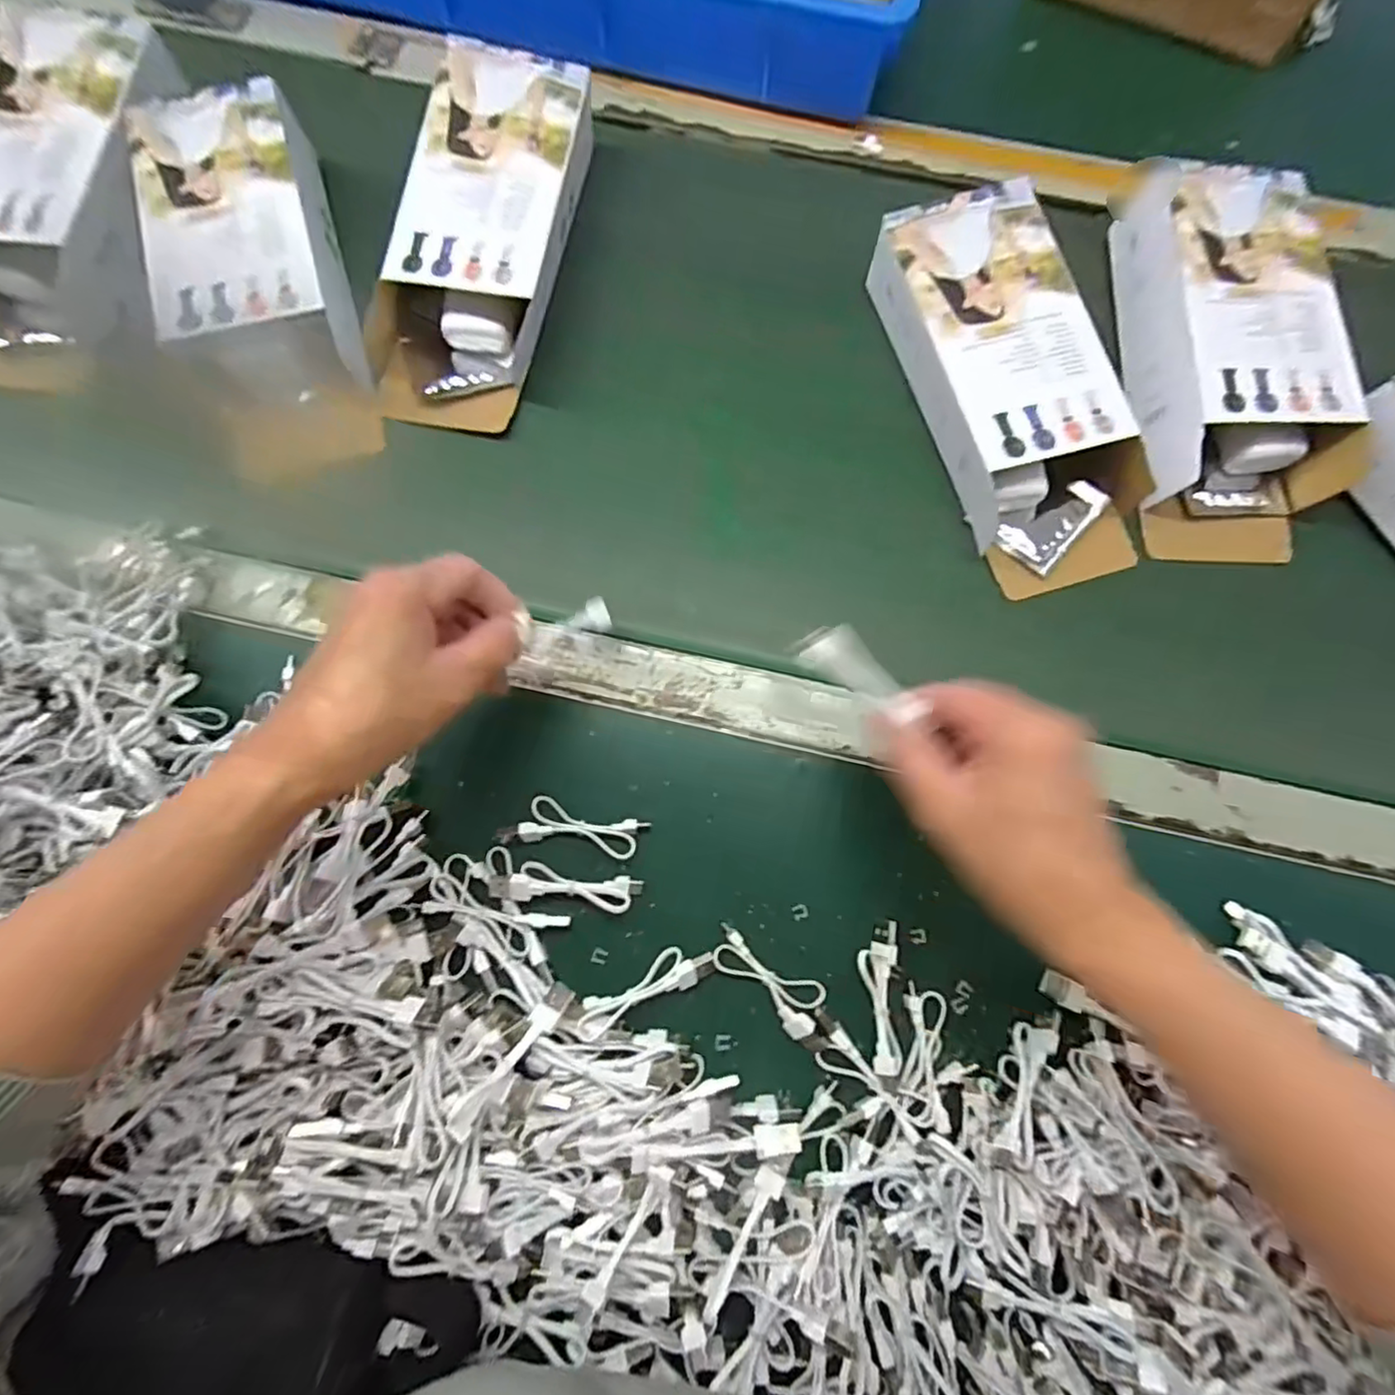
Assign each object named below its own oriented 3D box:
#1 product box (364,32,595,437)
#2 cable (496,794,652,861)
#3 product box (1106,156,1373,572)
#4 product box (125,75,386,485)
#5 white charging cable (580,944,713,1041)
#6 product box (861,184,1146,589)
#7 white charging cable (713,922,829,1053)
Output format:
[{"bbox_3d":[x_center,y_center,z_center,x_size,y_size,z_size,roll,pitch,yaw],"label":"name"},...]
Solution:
[{"bbox_3d":[-0.138,-0.304,0.428,0.110,0.051,0.254,15,80,2],"label":"product box"},{"bbox_3d":[-0.069,0.071,0.355,0.082,0.017,0.026,8,80,1],"label":"cable"},{"bbox_3d":[0.347,-0.227,0.419,0.110,0.054,0.272,0,80,0],"label":"product box"},{"bbox_3d":[-0.286,-0.270,0.416,0.100,0.050,0.251,-19,80,-4],"label":"product box"},{"bbox_3d":[-0.027,0.152,0.336,0.074,0.011,0.021,-24,81,-4],"label":"white charging cable"},{"bbox_3d":[0.199,-0.197,0.410,0.110,0.050,0.257,-18,80,-3],"label":"product box"},{"bbox_3d":[0.041,0.153,0.340,0.075,0.011,0.029,38,82,6],"label":"white charging cable"}]

